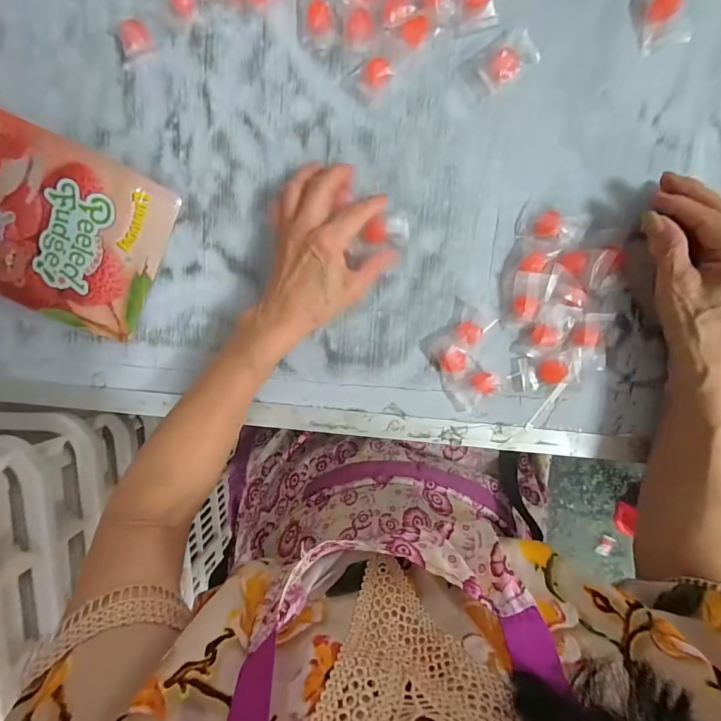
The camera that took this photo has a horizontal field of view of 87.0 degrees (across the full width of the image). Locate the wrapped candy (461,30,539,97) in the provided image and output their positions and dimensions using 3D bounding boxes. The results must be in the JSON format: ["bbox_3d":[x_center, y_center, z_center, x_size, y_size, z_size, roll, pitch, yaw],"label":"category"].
[{"bbox_3d":[0.121,-0.259,0.326,0.058,0.012,0.035,-31,93,8],"label":"wrapped candy"}]

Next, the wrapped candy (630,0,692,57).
[{"bbox_3d":[0.243,-0.285,0.308,0.036,0.013,0.059,-20,95,7],"label":"wrapped candy"}]

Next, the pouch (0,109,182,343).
[{"bbox_3d":[-0.330,-0.143,0.366,0.278,0.032,0.158,24,98,2],"label":"pouch"}]

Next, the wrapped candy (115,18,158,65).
[{"bbox_3d":[-0.207,-0.292,0.346,0.035,0.014,0.029,-17,95,7],"label":"wrapped candy"}]

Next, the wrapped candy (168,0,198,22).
[{"bbox_3d":[-0.159,-0.322,0.340,0.025,0.012,0.023,1,97,5],"label":"wrapped candy"}]

